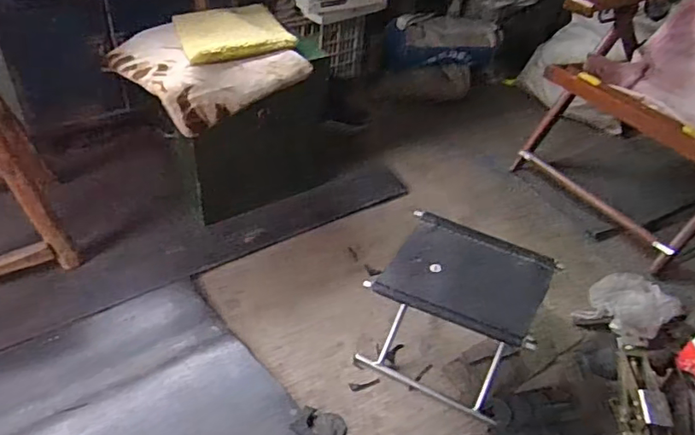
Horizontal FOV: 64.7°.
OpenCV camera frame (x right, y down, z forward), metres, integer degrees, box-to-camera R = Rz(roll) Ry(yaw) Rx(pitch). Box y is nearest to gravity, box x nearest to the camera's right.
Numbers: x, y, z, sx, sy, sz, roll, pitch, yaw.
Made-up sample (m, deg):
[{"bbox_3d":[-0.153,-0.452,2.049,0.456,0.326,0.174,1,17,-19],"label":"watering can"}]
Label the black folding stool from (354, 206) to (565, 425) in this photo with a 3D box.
[{"bbox_3d":[0.196,0.175,1.017,0.269,0.234,0.211,25,43,20],"label":"black folding stool"}]

